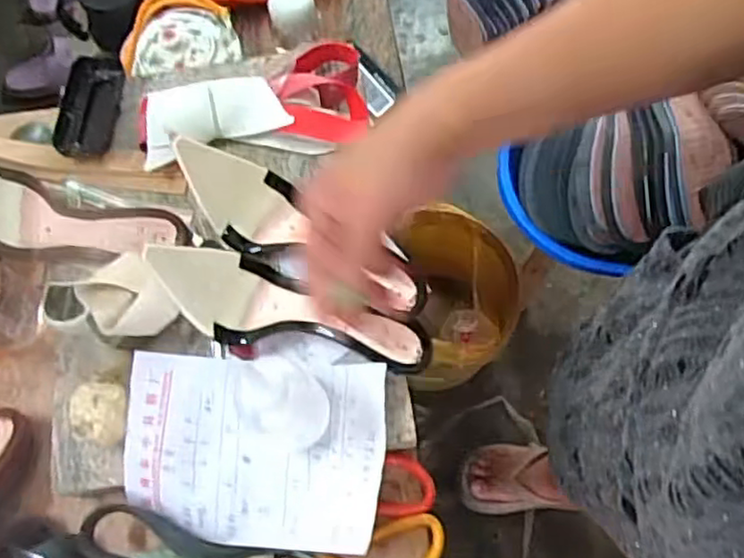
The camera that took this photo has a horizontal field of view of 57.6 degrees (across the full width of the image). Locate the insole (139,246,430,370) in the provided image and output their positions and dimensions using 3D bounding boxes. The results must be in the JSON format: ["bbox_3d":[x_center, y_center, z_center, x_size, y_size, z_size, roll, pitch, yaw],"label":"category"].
[{"bbox_3d":[-0.061,0.023,0.548,0.230,0.066,0.074,16,71,-12],"label":"insole"}]

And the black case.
[{"bbox_3d":[-0.279,-0.169,0.663,0.055,0.021,0.110,2,70,3],"label":"black case"}]

